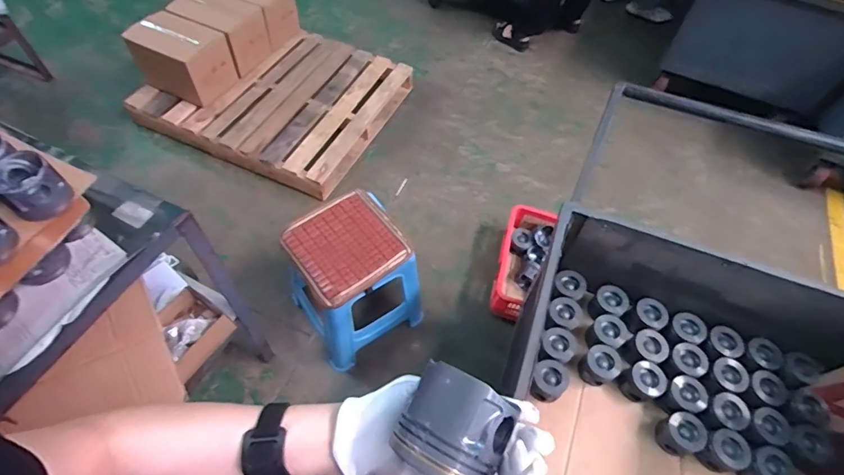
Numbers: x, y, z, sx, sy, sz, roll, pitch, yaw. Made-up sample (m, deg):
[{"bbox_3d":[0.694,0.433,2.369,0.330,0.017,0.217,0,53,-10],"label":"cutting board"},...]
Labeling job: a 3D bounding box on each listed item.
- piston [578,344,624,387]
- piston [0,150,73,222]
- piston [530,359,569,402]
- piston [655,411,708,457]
[{"bbox_3d":[0.464,0.337,1.181,0.091,0.082,0.084,2,57,-3],"label":"piston"},{"bbox_3d":[-0.621,-0.079,0.713,0.086,0.064,0.087,35,61,18],"label":"piston"},{"bbox_3d":[0.320,0.368,1.148,0.082,0.095,0.087,2,57,-3],"label":"piston"},{"bbox_3d":[0.633,0.482,1.106,0.095,0.085,0.091,-19,60,-16],"label":"piston"}]

